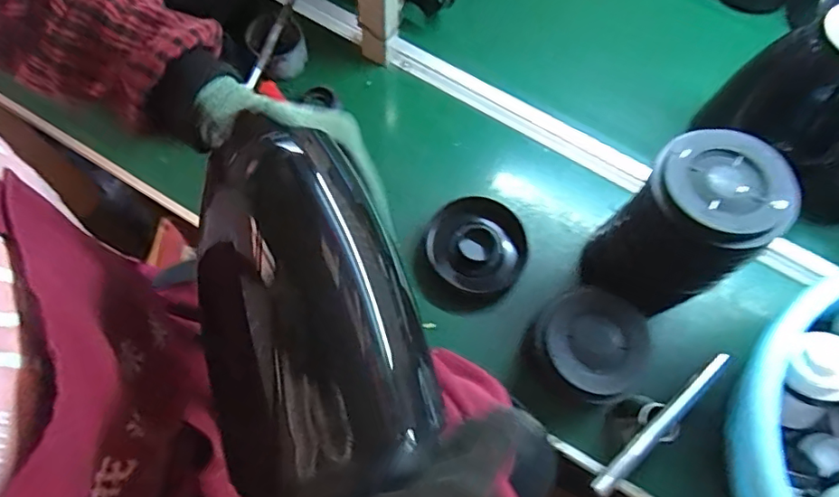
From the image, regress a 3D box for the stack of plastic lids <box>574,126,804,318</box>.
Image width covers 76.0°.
[{"bbox_3d":[0.266,-0.020,0.552,0.122,0.178,0.126,24,69,7],"label":"stack of plastic lids"}]

